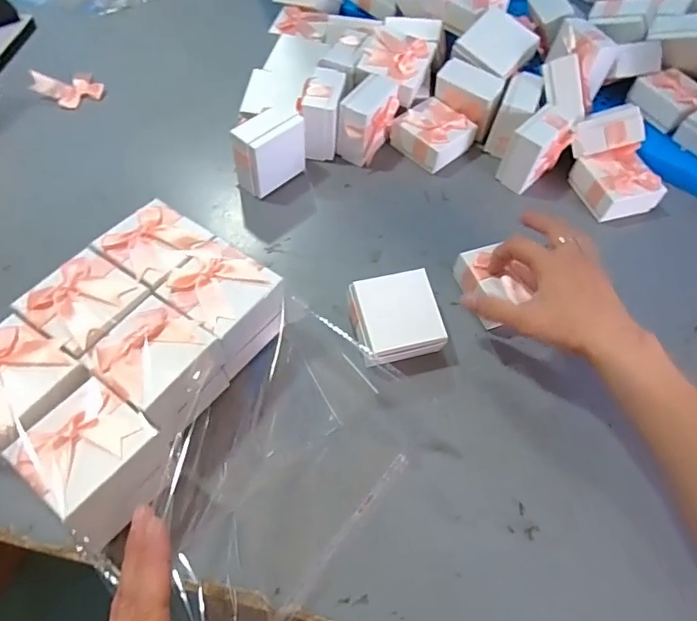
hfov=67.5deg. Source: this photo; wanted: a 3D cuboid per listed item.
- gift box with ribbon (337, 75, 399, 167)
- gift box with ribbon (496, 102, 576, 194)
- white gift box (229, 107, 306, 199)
[{"bbox_3d":[0.024,-0.212,0.585,0.043,0.068,0.070,27,60,12],"label":"gift box with ribbon"},{"bbox_3d":[0.210,-0.181,0.577,0.076,0.070,0.043,-37,67,-24],"label":"gift box with ribbon"},{"bbox_3d":[-0.082,-0.166,0.546,0.041,0.073,0.078,37,62,18],"label":"white gift box"}]

